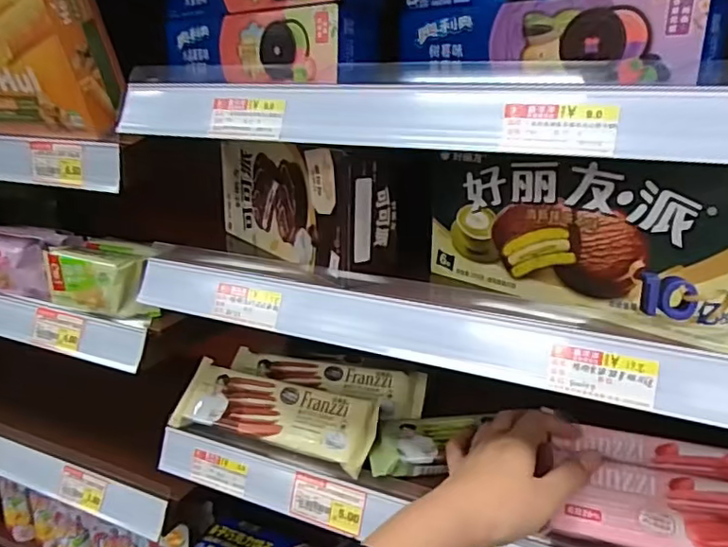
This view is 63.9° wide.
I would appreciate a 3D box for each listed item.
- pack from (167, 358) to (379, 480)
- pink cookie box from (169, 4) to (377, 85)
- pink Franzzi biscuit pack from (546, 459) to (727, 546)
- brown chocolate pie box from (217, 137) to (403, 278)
[{"bbox_3d":[-0.086,0.134,0.558,0.202,0.021,0.065,8,58,21],"label":"pack"},{"bbox_3d":[-0.080,-0.178,0.462,0.201,0.050,0.046,14,23,36],"label":"pink cookie box"},{"bbox_3d":[0.241,0.185,0.434,0.170,0.034,0.065,3,53,16],"label":"pink Franzzi biscuit pack"},{"bbox_3d":[-0.056,-0.068,0.525,0.048,0.098,0.222,-14,23,-35],"label":"brown chocolate pie box"}]

